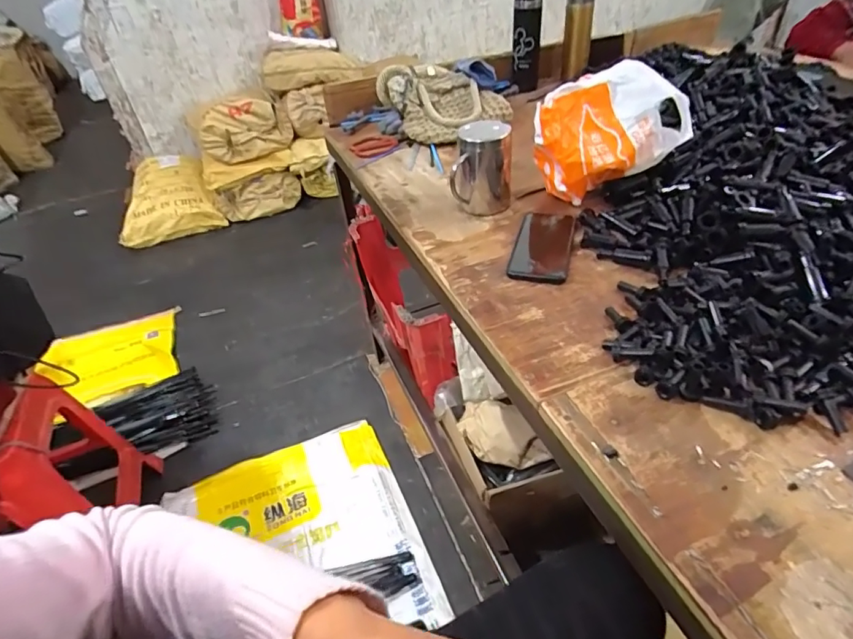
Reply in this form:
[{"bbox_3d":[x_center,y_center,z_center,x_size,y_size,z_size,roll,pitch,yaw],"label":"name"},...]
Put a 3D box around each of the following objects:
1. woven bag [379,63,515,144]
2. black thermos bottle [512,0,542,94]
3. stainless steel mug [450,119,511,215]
[{"bbox_3d":[0.039,-0.449,0.989,0.198,0.112,0.202,-29,46,-24],"label":"woven bag"},{"bbox_3d":[0.231,-0.652,1.106,0.060,0.225,0.054,3,42,10],"label":"black thermos bottle"},{"bbox_3d":[0.084,-0.227,0.722,0.080,0.121,0.085,5,43,13],"label":"stainless steel mug"}]

